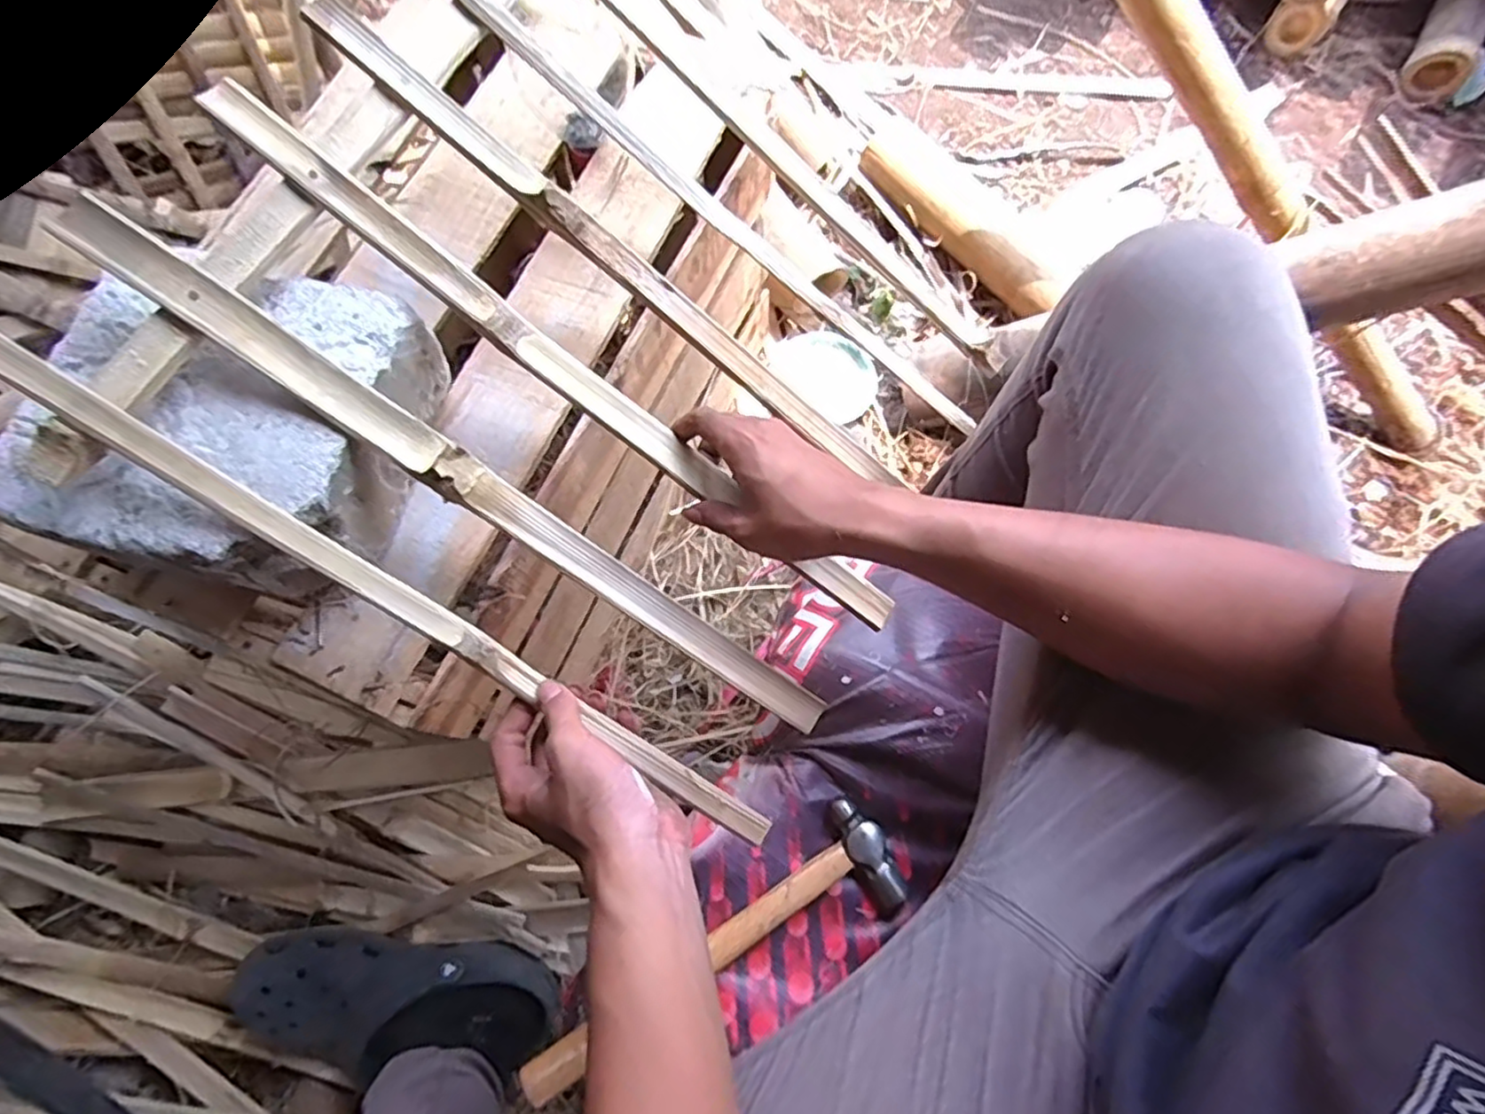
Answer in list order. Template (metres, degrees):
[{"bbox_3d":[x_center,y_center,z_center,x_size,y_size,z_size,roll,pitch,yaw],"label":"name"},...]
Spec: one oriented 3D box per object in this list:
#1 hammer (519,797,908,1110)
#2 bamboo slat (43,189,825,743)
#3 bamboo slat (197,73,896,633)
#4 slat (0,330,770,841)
[{"bbox_3d":[-0.005,0.270,0.448,0.263,0.032,0.075,-37,76,-9],"label":"hammer"},{"bbox_3d":[-0.154,-0.040,0.418,0.502,0.016,0.032,36,68,-10],"label":"bamboo slat"},{"bbox_3d":[-0.103,-0.112,0.442,0.509,0.012,0.027,38,75,-10],"label":"bamboo slat"},{"bbox_3d":[-0.194,0.027,0.392,0.508,0.009,0.017,36,74,-10],"label":"slat"}]

